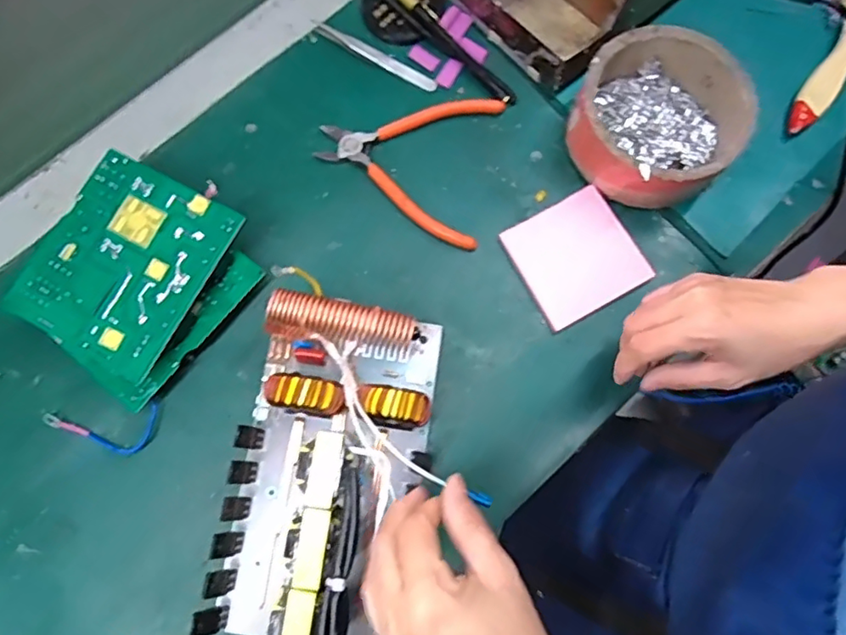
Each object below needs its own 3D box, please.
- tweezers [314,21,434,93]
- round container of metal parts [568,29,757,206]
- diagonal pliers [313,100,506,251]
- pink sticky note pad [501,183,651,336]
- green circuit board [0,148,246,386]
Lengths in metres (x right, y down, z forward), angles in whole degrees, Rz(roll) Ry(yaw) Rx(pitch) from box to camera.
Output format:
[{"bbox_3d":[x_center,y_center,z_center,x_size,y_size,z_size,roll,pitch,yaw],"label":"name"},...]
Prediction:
[{"bbox_3d":[-0.039,-0.217,0.470,0.111,0.009,0.012,26,79,4],"label":"tweezers"},{"bbox_3d":[0.175,-0.148,0.435,0.118,0.057,0.117,0,78,-1],"label":"round container of metal parts"},{"bbox_3d":[-0.015,-0.124,0.452,0.136,0.010,0.122,10,78,1],"label":"diagonal pliers"},{"bbox_3d":[0.118,-0.047,0.438,0.088,0.010,0.085,-29,80,-7],"label":"pink sticky note pad"},{"bbox_3d":[-0.205,-0.038,0.392,0.112,0.006,0.132,28,80,6],"label":"green circuit board"}]

